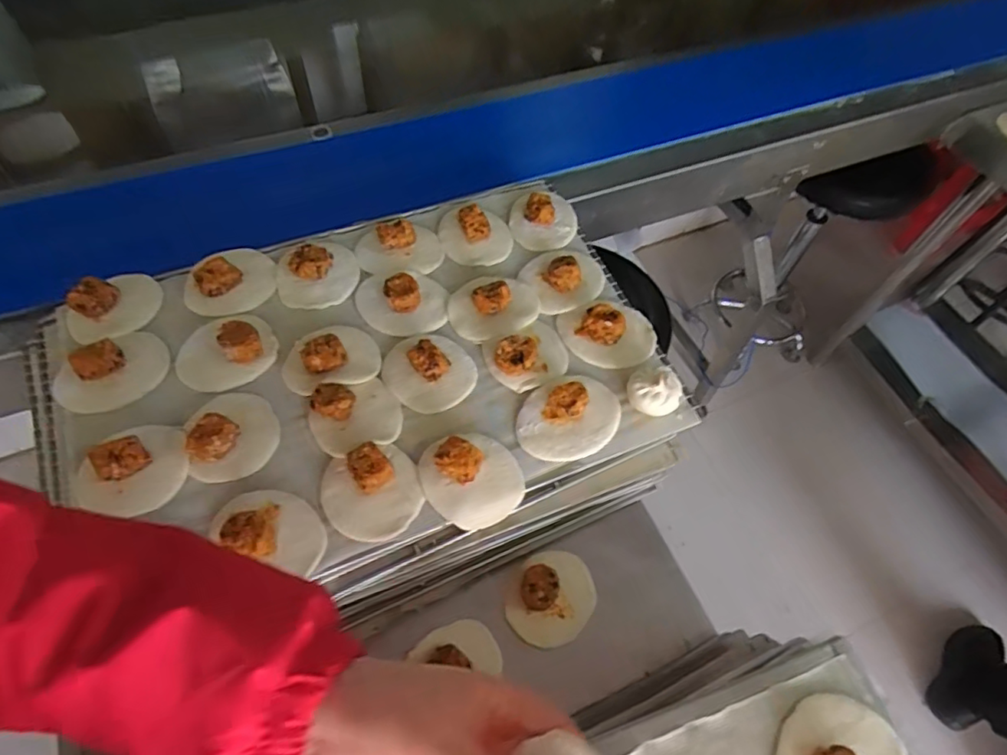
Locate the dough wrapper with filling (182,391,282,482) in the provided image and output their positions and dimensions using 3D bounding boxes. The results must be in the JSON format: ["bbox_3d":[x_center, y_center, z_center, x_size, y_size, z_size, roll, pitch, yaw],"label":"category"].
[{"bbox_3d":[-0.263,0.046,0.549,0.082,0.031,0.090,1,59,-2],"label":"dough wrapper with filling"}]

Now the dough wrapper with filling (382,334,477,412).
[{"bbox_3d":[-0.078,-0.015,0.597,0.091,0.032,0.092,1,59,-2],"label":"dough wrapper with filling"}]

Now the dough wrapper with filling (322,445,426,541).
[{"bbox_3d":[-0.121,0.102,0.527,0.087,0.035,0.084,1,59,-2],"label":"dough wrapper with filling"}]

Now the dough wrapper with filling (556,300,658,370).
[{"bbox_3d":[0.118,-0.058,0.637,0.099,0.031,0.088,-19,62,-14],"label":"dough wrapper with filling"}]

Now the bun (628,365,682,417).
[{"bbox_3d":[0.157,0.011,0.593,0.052,0.036,0.054,1,59,-2],"label":"bun"}]

